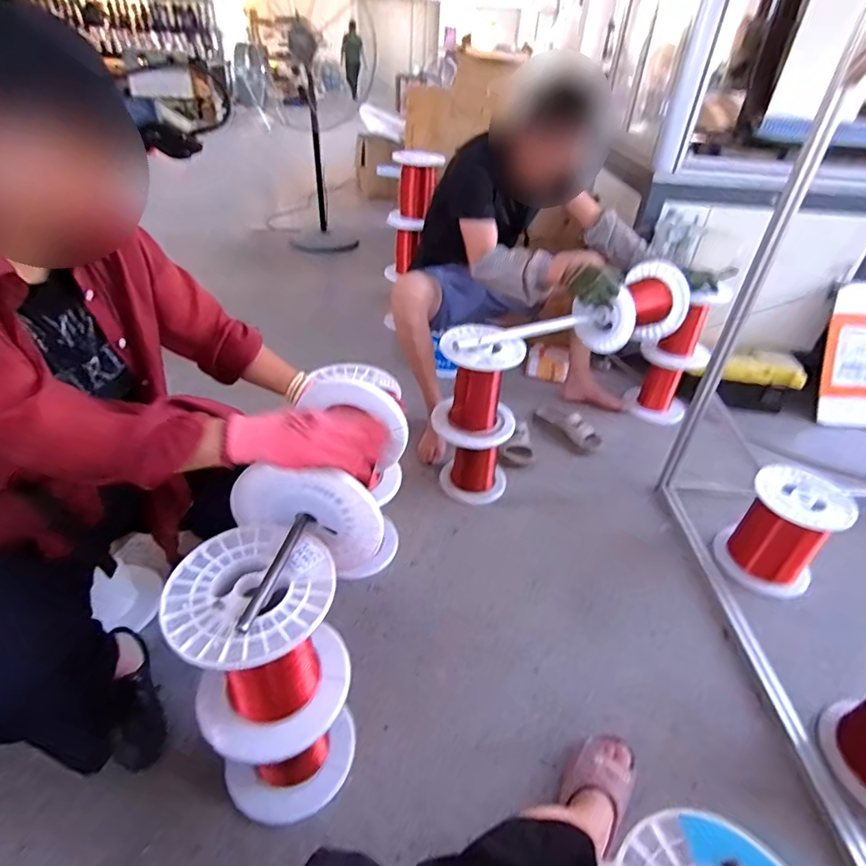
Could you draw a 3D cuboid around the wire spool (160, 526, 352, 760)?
[{"bbox_3d":[-0.228,0.283,0.674,0.204,0.233,0.217,3,38,-2],"label":"wire spool"}]

